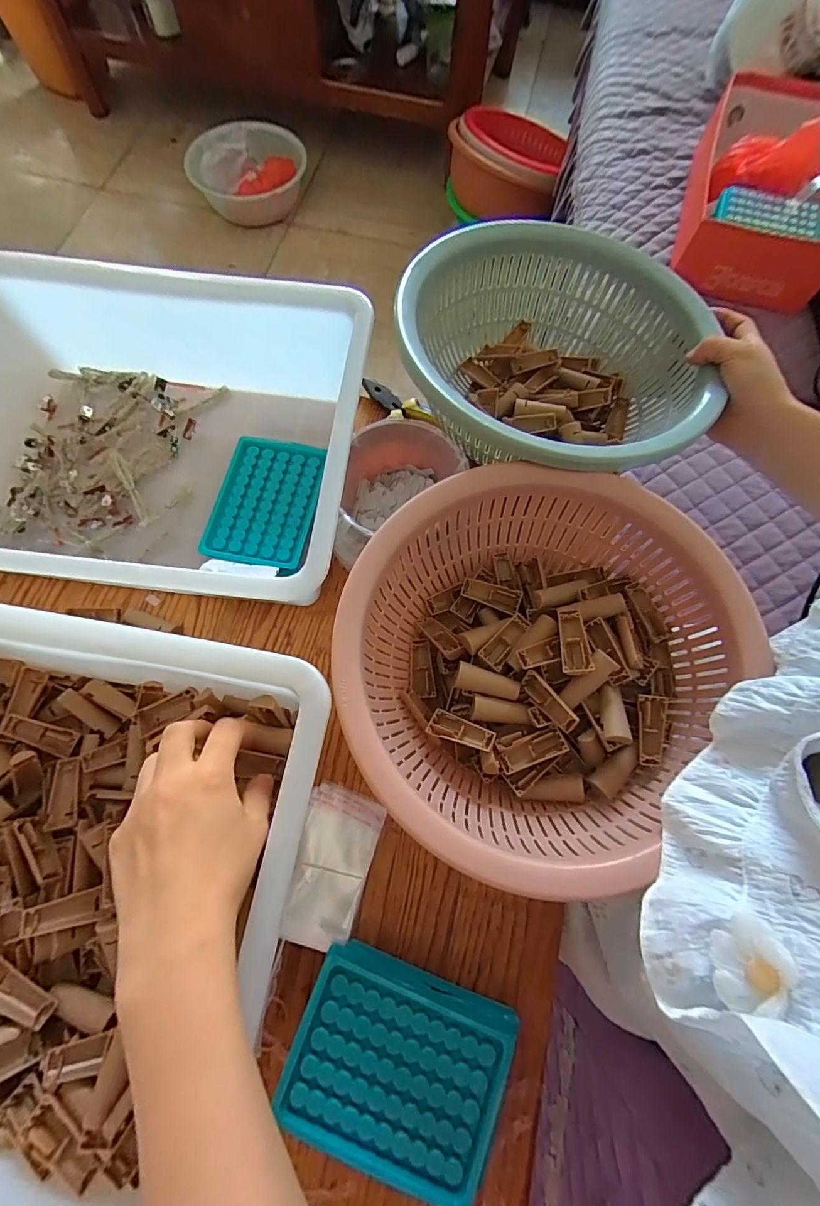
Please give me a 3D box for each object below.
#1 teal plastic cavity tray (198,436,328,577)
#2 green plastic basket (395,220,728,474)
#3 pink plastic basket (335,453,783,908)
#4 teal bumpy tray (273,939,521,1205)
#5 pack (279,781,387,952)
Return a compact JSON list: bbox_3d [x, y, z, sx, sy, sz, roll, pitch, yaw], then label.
[{"bbox_3d":[-0.137,-0.096,0.452,0.096,0.019,0.136,9,71,2],"label":"teal plastic cavity tray"},{"bbox_3d":[0.123,-0.214,0.426,0.256,0.109,0.264,12,71,3],"label":"green plastic basket"},{"bbox_3d":[0.084,0.040,0.349,0.252,0.094,0.274,0,71,-1],"label":"pink plastic basket"},{"bbox_3d":[-0.009,0.309,0.311,0.136,0.037,0.098,21,71,6],"label":"teal bumpy tray"},{"bbox_3d":[-0.064,0.208,0.367,0.060,0.010,0.110,17,71,5],"label":"pack"}]

